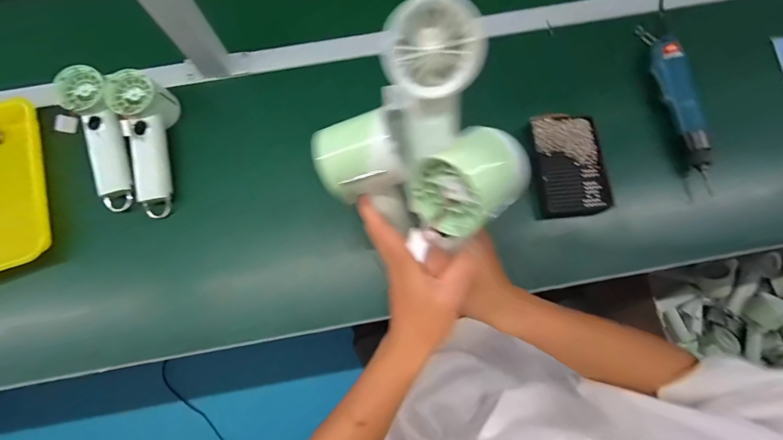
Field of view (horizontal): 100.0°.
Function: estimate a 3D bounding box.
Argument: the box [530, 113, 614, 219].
[{"bbox_3d":[0.249,-0.079,0.458,0.087,0.024,0.148,-7,75,0],"label":"box"}]

